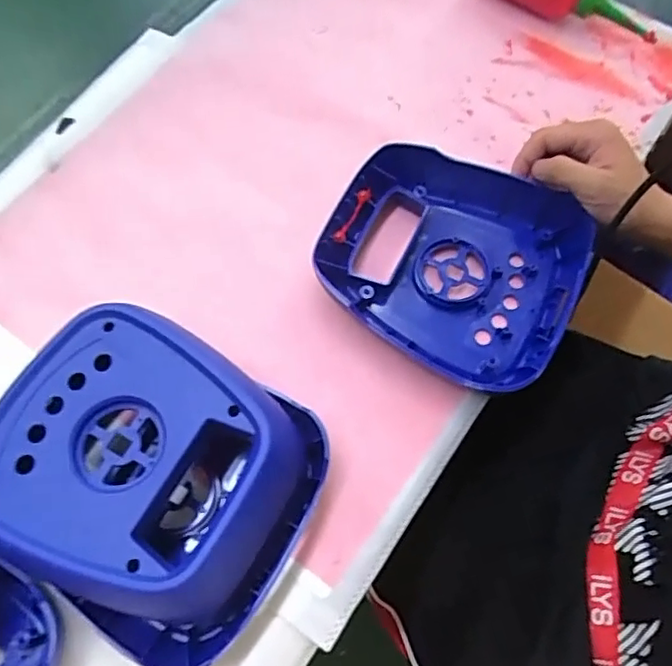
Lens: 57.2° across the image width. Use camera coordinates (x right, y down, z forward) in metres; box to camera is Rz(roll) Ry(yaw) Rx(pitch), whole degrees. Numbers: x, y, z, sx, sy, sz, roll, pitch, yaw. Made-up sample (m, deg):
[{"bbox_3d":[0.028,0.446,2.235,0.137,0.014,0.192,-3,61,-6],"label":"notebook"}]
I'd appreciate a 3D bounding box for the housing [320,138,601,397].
[{"bbox_3d":[0.087,-0.058,0.458,0.180,0.036,0.166,26,70,9],"label":"housing"}]

